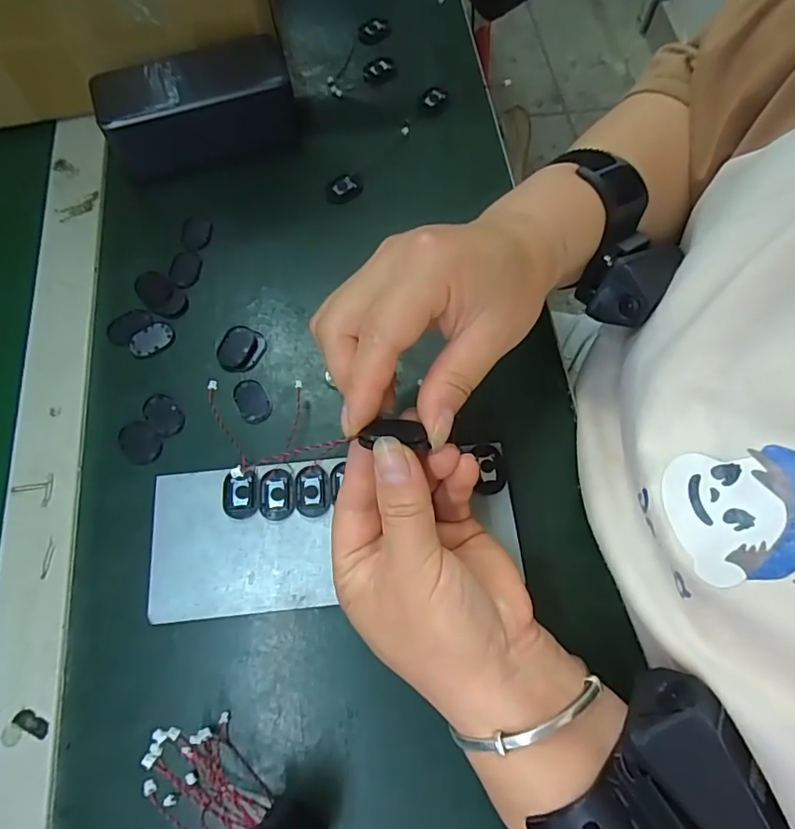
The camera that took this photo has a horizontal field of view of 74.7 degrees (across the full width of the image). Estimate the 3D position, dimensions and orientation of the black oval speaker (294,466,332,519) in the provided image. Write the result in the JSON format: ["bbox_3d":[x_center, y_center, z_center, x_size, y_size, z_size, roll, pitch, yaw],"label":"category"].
[{"bbox_3d":[-0.047,0.042,0.292,0.020,0.004,0.028,-1,69,-1],"label":"black oval speaker"}]

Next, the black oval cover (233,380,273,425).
[{"bbox_3d":[-0.089,-0.009,0.316,0.019,0.004,0.029,-31,72,-11],"label":"black oval cover"}]

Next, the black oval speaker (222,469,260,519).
[{"bbox_3d":[-0.088,0.044,0.291,0.021,0.004,0.027,-4,69,-1],"label":"black oval speaker"}]

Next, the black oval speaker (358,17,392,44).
[{"bbox_3d":[-0.020,-0.320,0.434,0.032,0.004,0.024,-38,74,-13],"label":"black oval speaker"}]

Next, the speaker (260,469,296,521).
[{"bbox_3d":[-0.067,0.044,0.290,0.019,0.004,0.028,-7,69,-2],"label":"speaker"}]

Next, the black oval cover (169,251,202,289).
[{"bbox_3d":[-0.144,-0.098,0.352,0.020,0.004,0.027,4,69,2],"label":"black oval cover"}]

